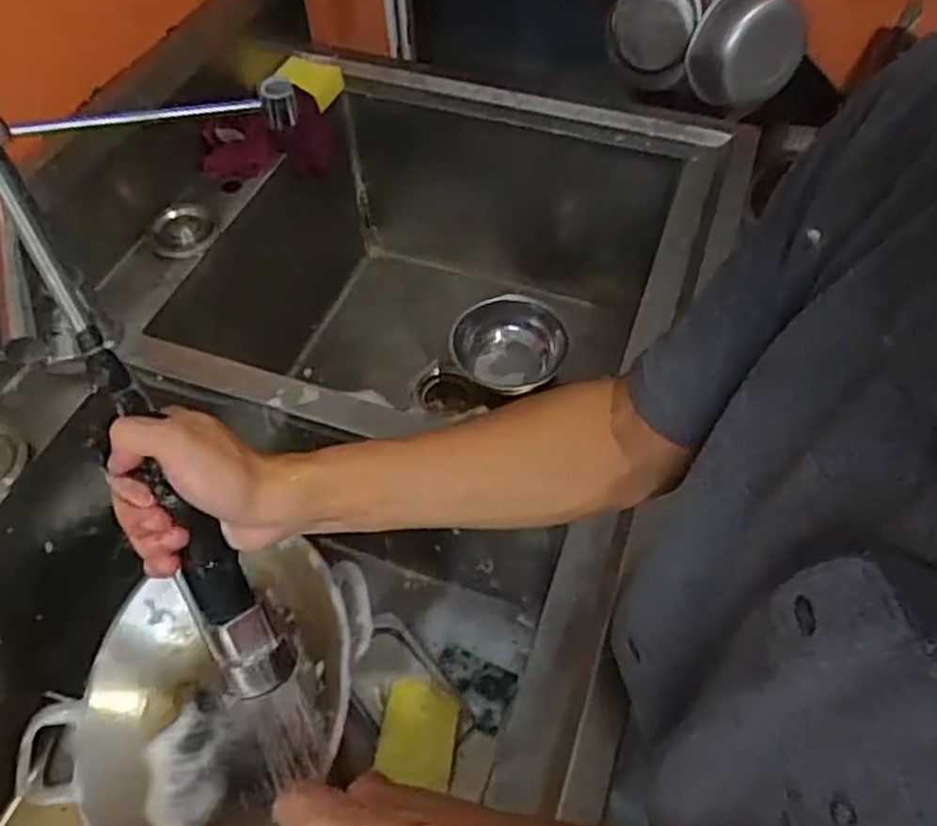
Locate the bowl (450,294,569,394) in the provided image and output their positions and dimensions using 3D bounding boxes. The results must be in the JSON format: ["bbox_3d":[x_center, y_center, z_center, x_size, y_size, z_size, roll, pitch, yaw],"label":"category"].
[{"bbox_3d":[0.071,-0.096,1.132,0.154,0.090,0.162,0,55,0],"label":"bowl"}]

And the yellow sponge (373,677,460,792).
[{"bbox_3d":[-0.055,0.356,0.823,0.082,0.027,0.100,9,55,6],"label":"yellow sponge"}]

